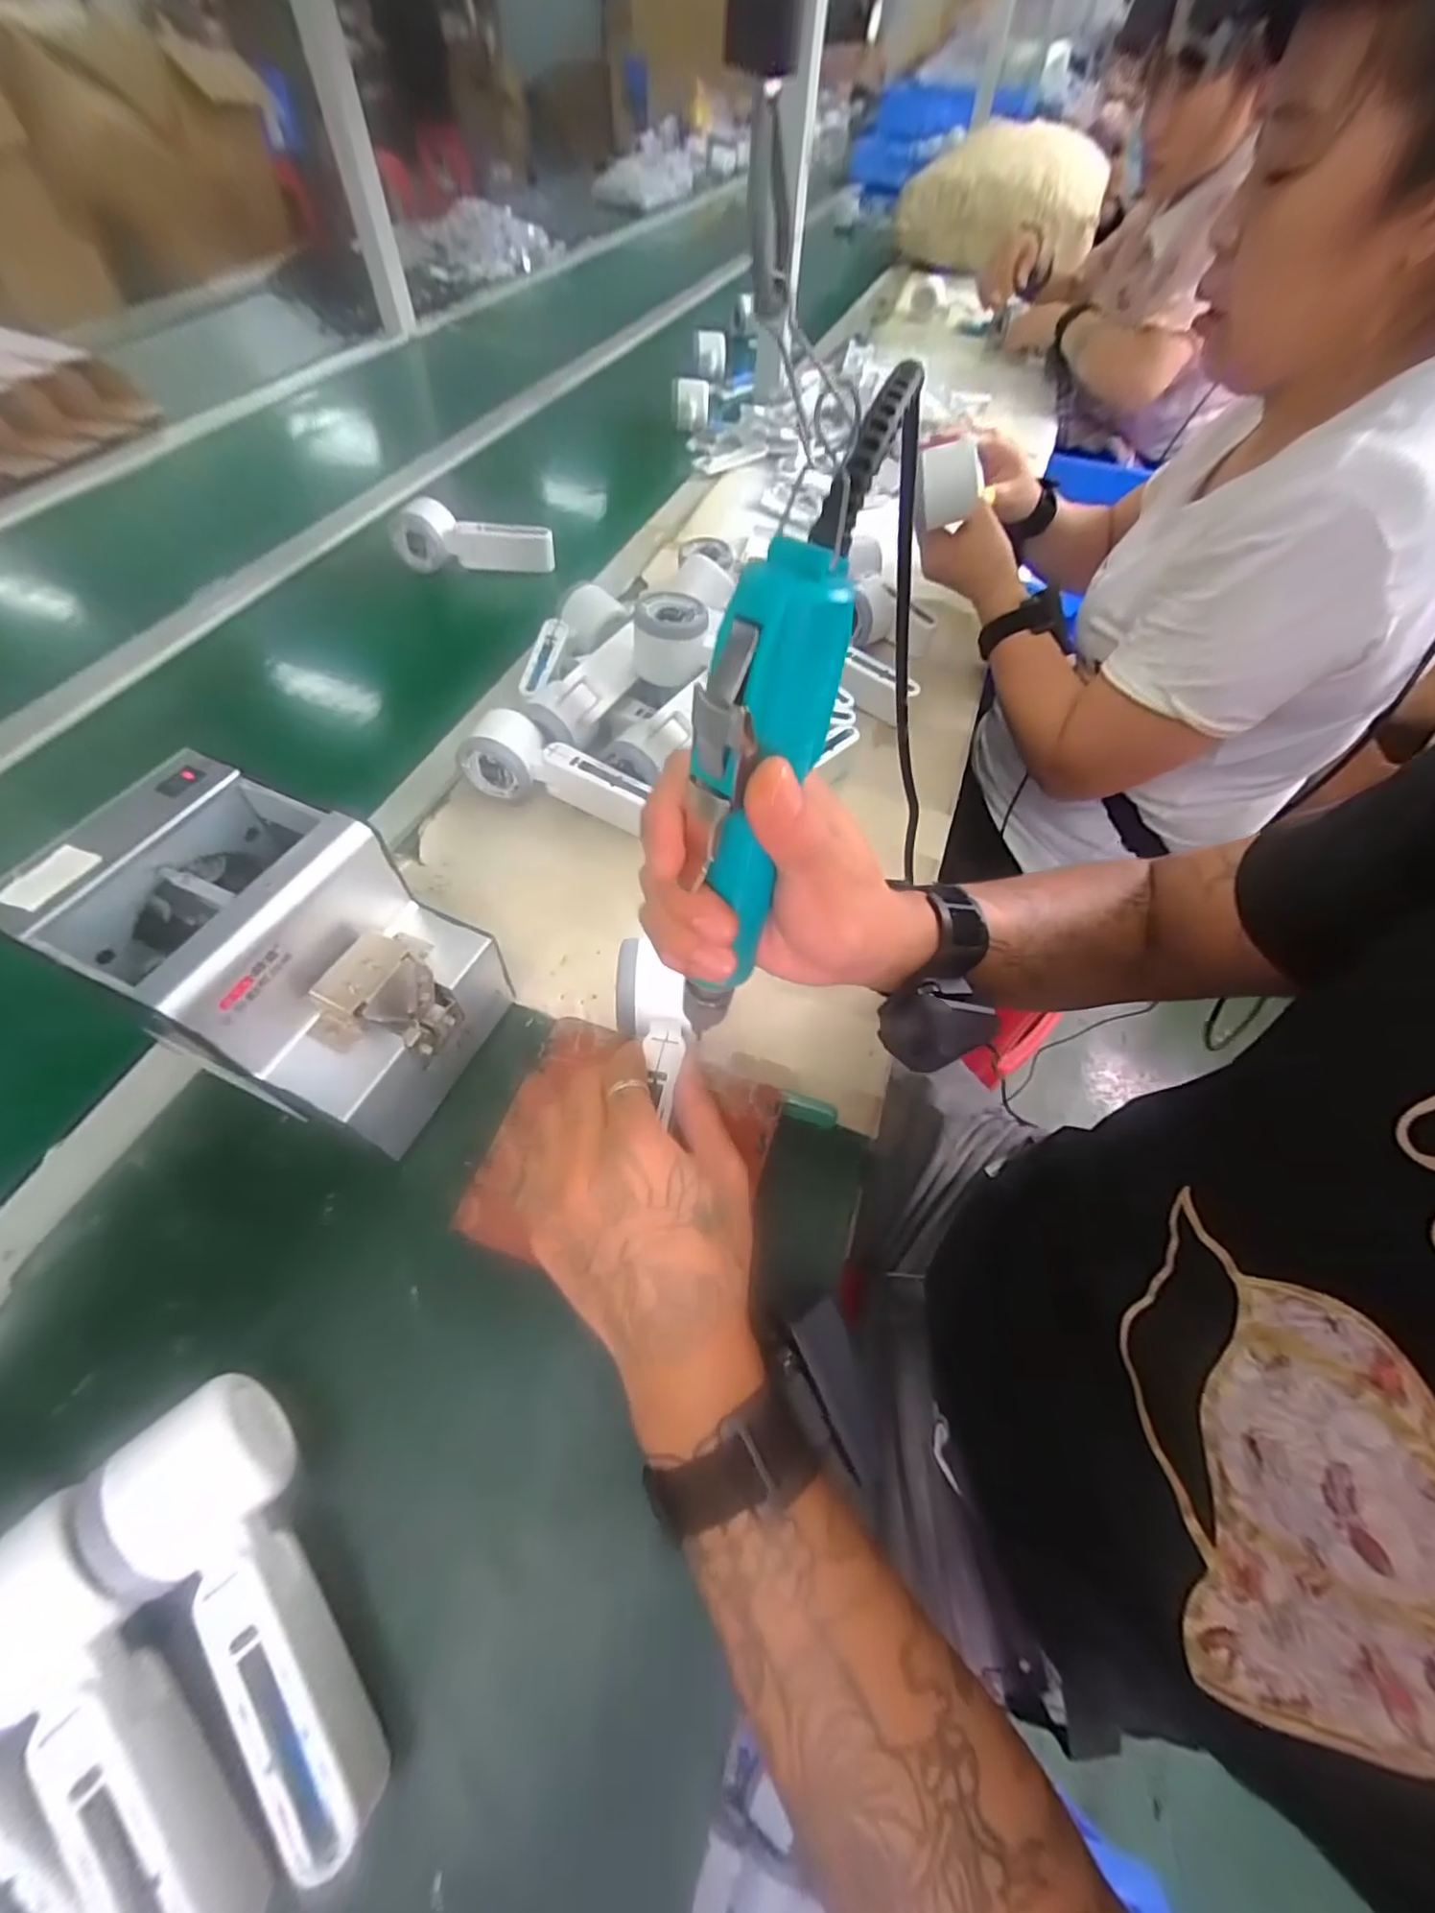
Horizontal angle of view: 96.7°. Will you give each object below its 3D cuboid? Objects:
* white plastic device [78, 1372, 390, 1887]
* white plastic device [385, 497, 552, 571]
[{"bbox_3d":[-0.186,0.261,0.263,0.060,0.053,0.170,-39,68,-24],"label":"white plastic device"},{"bbox_3d":[-0.284,-0.484,0.736,0.185,0.060,0.047,-3,58,-6],"label":"white plastic device"}]

